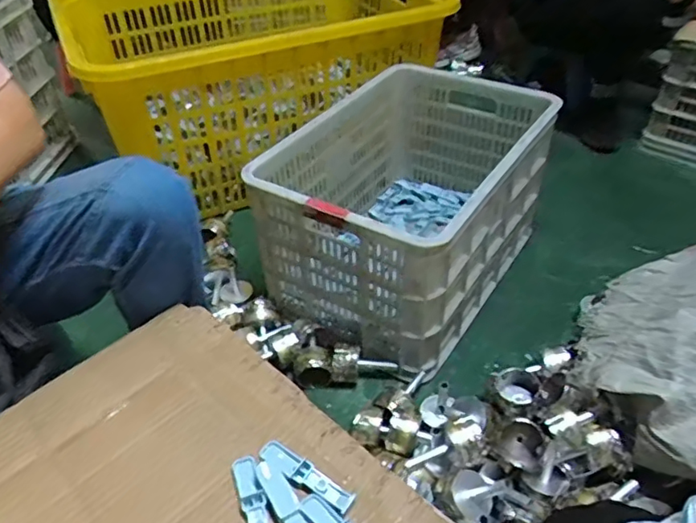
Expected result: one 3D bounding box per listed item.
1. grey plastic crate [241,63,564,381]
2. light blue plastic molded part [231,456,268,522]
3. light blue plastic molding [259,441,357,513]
[{"bbox_3d":[0.120,-0.119,1.093,0.385,0.294,0.555,22,46,25],"label":"grey plastic crate"},{"bbox_3d":[-0.081,0.211,0.502,0.021,0.006,0.097,-15,43,-14],"label":"light blue plastic molded part"},{"bbox_3d":[-0.038,0.195,0.530,0.096,0.014,0.024,26,48,28],"label":"light blue plastic molding"}]

